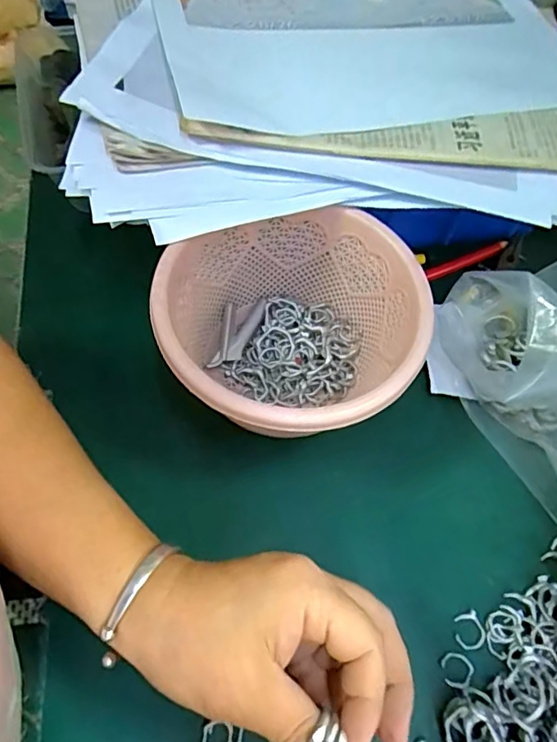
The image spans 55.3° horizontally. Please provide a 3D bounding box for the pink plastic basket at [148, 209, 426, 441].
[{"bbox_3d":[0.008,-0.017,0.321,0.142,0.090,0.139,2,61,-4],"label":"pink plastic basket"}]

